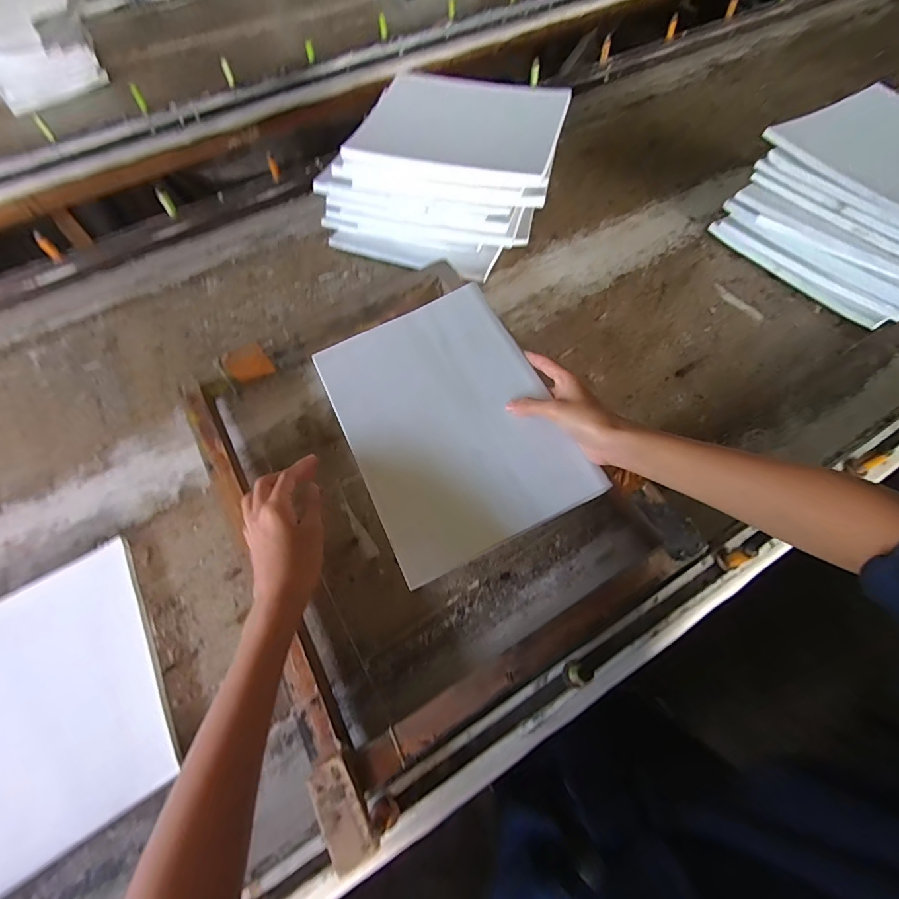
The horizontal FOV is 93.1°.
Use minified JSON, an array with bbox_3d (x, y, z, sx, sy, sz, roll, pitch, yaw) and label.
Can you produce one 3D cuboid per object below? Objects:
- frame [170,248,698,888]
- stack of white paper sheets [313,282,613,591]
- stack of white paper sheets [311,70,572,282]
[{"bbox_3d":[-0.041,0.024,0.482,0.397,0.068,0.516,-29,65,-12],"label":"frame"},{"bbox_3d":[-0.001,-0.033,0.438,0.202,0.013,0.269,-25,71,-6],"label":"stack of white paper sheets"},{"bbox_3d":[-0.013,-0.414,0.659,0.334,0.159,0.232,15,64,9],"label":"stack of white paper sheets"}]

